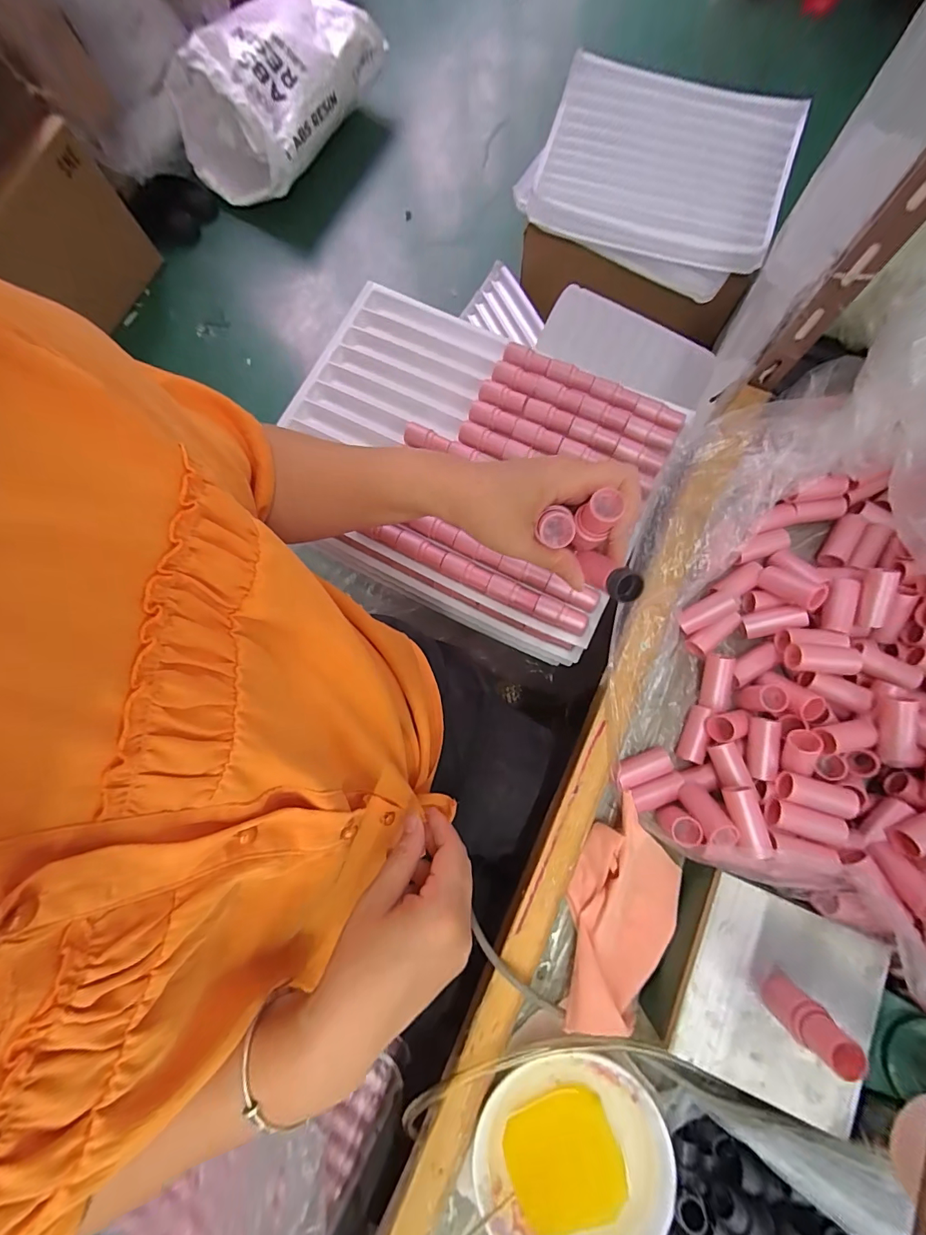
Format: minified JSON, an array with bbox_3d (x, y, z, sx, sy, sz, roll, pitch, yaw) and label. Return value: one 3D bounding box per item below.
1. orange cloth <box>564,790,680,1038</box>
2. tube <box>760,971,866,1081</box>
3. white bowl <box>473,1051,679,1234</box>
[{"bbox_3d":[0.122,0.224,0.336,0.079,0.031,0.149,22,80,6],"label":"orange cloth"},{"bbox_3d":[0.213,0.250,0.278,0.023,0.062,0.025,0,79,2],"label":"tube"},{"bbox_3d":[0.076,0.379,0.317,0.131,0.036,0.122,0,79,2],"label":"white bowl"}]

